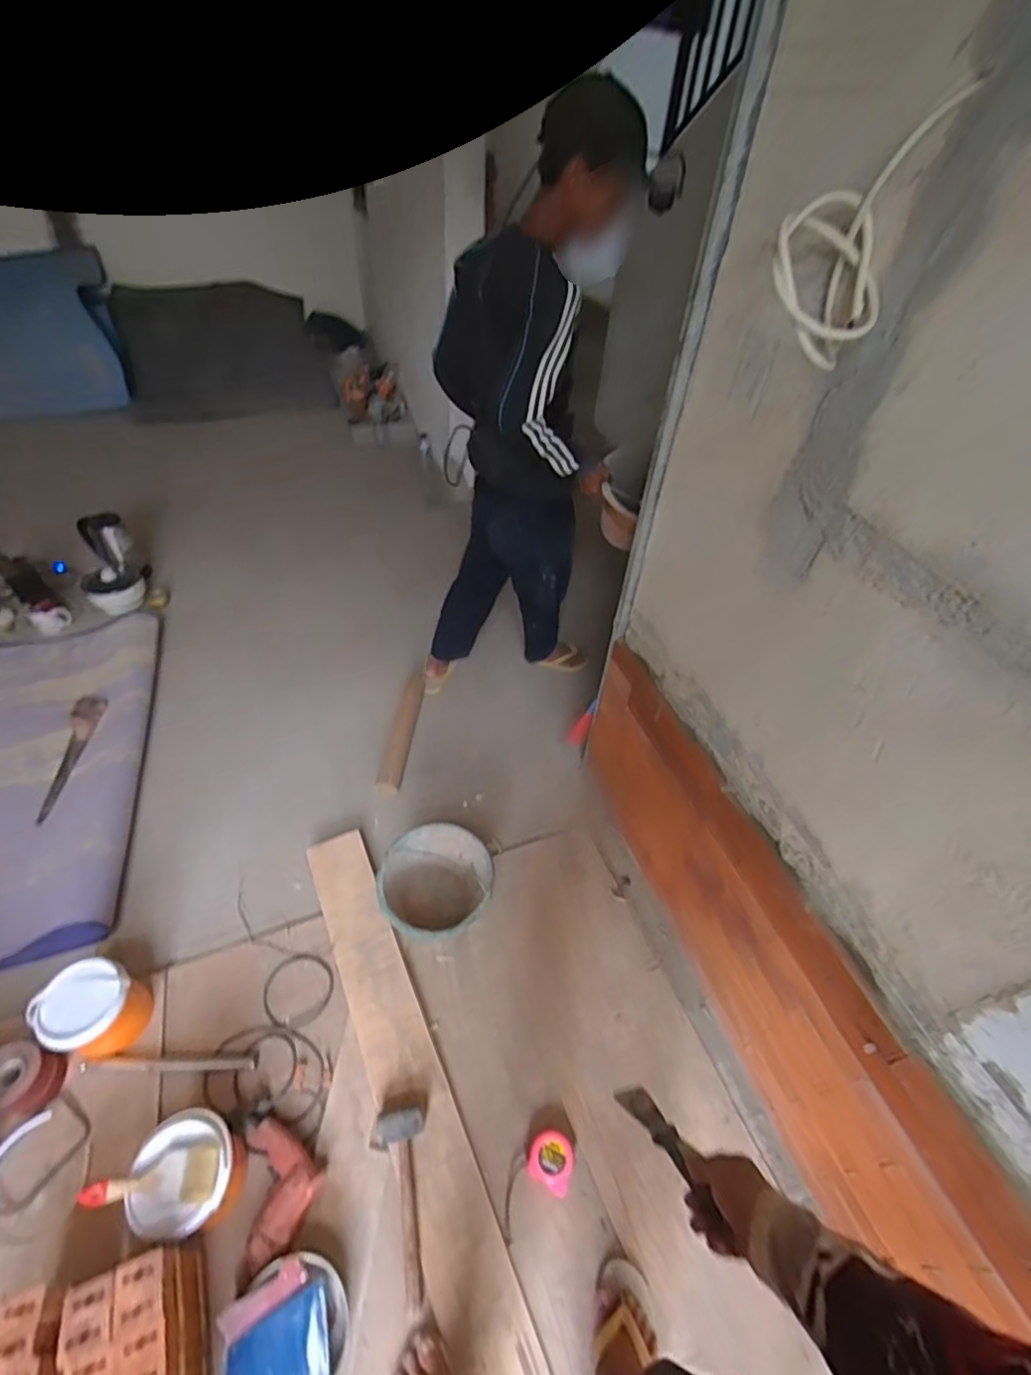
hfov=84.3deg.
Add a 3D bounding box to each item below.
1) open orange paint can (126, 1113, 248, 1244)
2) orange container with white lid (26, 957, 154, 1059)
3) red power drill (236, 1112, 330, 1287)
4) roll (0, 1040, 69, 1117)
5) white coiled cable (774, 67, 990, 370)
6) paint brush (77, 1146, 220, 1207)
[{"bbox_3d":[-0.578,0.876,1.027,0.158,0.177,0.164,2,47,-2],"label":"open orange paint can"},{"bbox_3d":[-0.883,0.675,1.195,0.152,0.169,0.154,3,47,-3],"label":"orange container with white lid"},{"bbox_3d":[-0.437,0.929,1.059,0.150,0.072,0.233,-6,48,-12],"label":"red power drill"},{"bbox_3d":[-0.982,0.778,1.130,0.121,0.096,0.111,3,47,-3],"label":"roll"},{"bbox_3d":[0.345,-0.472,0.590,0.121,0.218,0.195,22,49,16],"label":"white coiled cable"},{"bbox_3d":[-0.619,0.831,0.961,0.213,0.026,0.069,-3,47,-6],"label":"paint brush"}]

